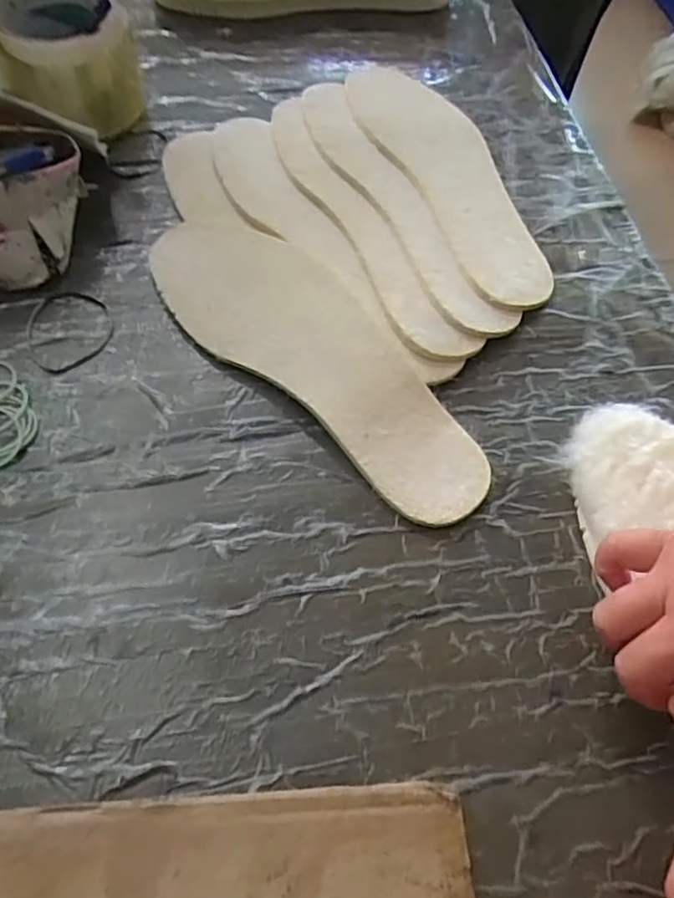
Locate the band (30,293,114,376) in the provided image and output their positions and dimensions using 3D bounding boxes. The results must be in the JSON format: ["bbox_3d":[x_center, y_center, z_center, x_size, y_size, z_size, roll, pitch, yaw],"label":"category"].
[{"bbox_3d":[-0.174,-0.079,0.414,0.053,0.004,0.063,-16,61,-13],"label":"band"}]

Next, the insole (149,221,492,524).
[{"bbox_3d":[-0.014,-0.067,0.403,0.271,0.013,0.092,40,73,16],"label":"insole"}]

